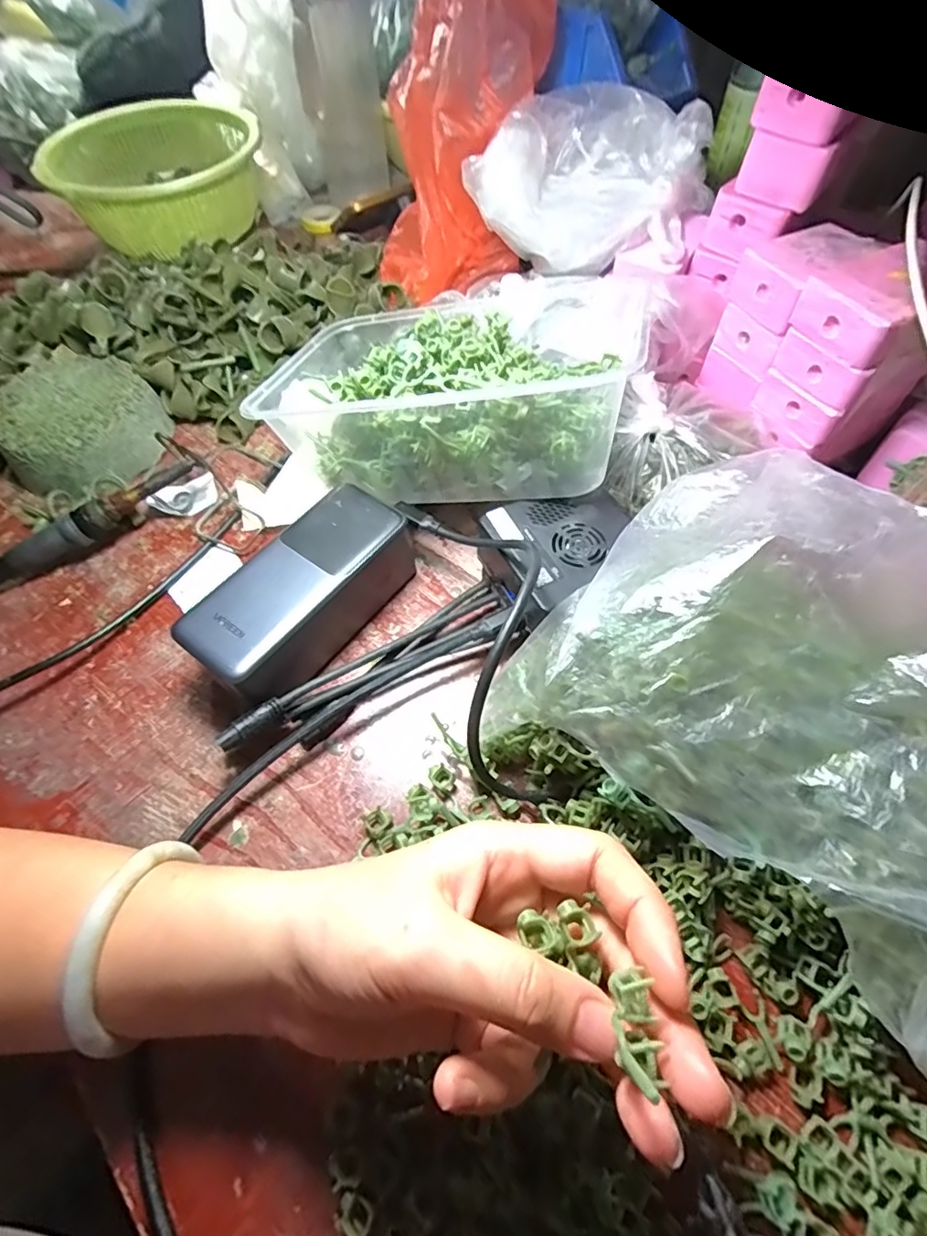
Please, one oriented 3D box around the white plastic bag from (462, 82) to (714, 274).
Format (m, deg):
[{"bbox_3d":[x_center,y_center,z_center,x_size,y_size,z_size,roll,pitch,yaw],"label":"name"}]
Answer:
[{"bbox_3d":[0.087,-0.297,0.373,0.144,0.061,0.125,21,62,14],"label":"white plastic bag"}]

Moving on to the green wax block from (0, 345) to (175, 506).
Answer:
[{"bbox_3d":[-0.275,-0.139,0.389,0.110,0.042,0.106,34,66,20],"label":"green wax block"}]

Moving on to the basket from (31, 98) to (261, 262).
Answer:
[{"bbox_3d":[-0.304,-0.442,0.550,0.206,0.070,0.233,-31,63,-16],"label":"basket"}]

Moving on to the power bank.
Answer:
[{"bbox_3d":[-0.084,-0.012,0.309,0.056,0.051,0.129,31,65,19],"label":"power bank"}]

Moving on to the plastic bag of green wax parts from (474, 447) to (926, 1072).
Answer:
[{"bbox_3d":[0.146,0.037,0.211,0.241,0.113,0.154,34,66,20],"label":"plastic bag of green wax parts"}]

